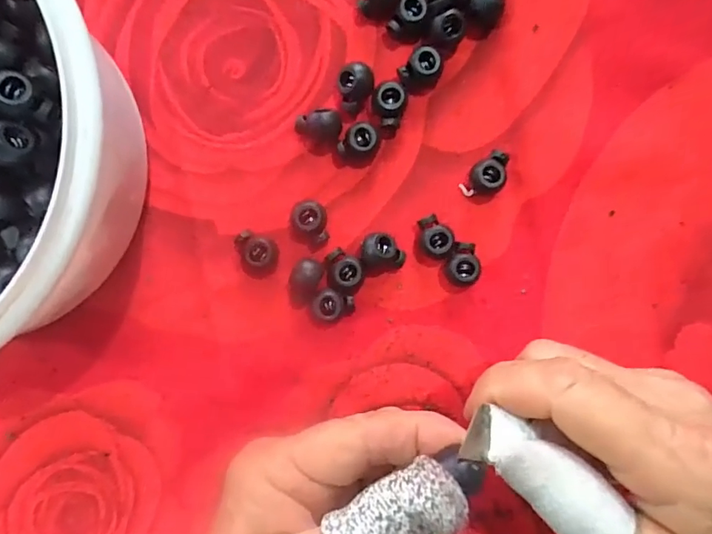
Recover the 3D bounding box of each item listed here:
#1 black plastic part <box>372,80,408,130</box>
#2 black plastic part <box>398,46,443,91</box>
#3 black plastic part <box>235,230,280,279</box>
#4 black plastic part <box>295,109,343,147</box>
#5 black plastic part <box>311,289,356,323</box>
[{"bbox_3d":[0.015,-0.069,0.206,0.015,0.011,0.018,6,90,-1],"label":"black plastic part"},{"bbox_3d":[0.029,-0.085,0.207,0.015,0.011,0.014,40,90,-1],"label":"black plastic part"},{"bbox_3d":[-0.044,-0.005,0.207,0.019,0.009,0.018,0,90,-1],"label":"black plastic part"},{"bbox_3d":[-0.016,-0.060,0.207,0.019,0.011,0.014,6,90,-1],"label":"black plastic part"},{"bbox_3d":[-0.010,0.017,0.209,0.017,0.011,0.014,4,90,-1],"label":"black plastic part"}]

